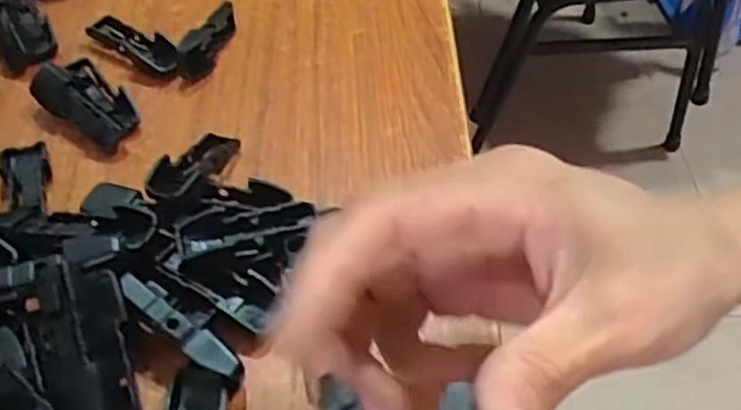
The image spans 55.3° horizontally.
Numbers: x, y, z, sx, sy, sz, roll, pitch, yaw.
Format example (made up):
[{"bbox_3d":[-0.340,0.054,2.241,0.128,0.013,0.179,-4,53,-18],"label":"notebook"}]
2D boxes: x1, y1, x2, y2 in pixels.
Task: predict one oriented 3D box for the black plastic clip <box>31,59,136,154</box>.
[{"bbox_3d":[-0.125,-0.046,0.309,0.028,0.018,0.057,-35,60,-28],"label":"black plastic clip"}]

